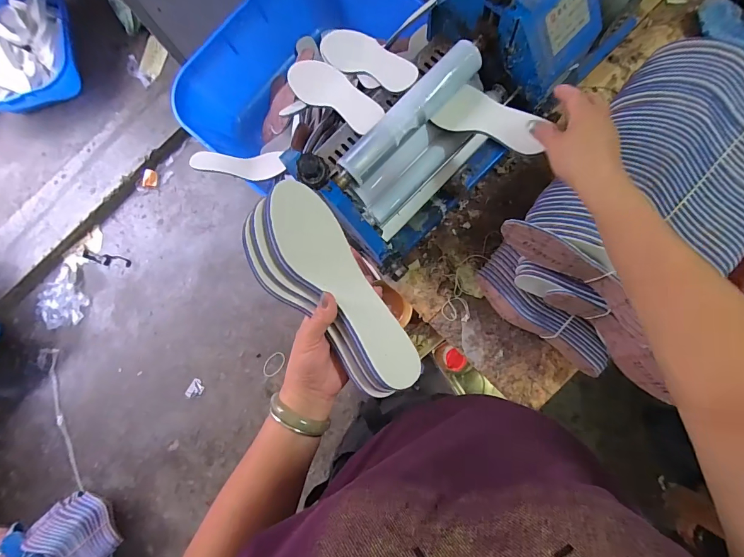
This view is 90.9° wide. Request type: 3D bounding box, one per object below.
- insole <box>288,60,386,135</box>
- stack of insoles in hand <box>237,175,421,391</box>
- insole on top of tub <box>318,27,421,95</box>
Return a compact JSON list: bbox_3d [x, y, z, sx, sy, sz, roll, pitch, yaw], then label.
[{"bbox_3d":[-0.067,-0.321,0.636,0.210,0.025,0.069,41,89,20],"label":"insole"},{"bbox_3d":[-0.043,0.015,0.374,0.092,0.053,0.227,-37,91,1],"label":"stack of insoles in hand"},{"bbox_3d":[-0.011,-0.376,0.626,0.228,0.010,0.066,41,103,28],"label":"insole on top of tub"}]

